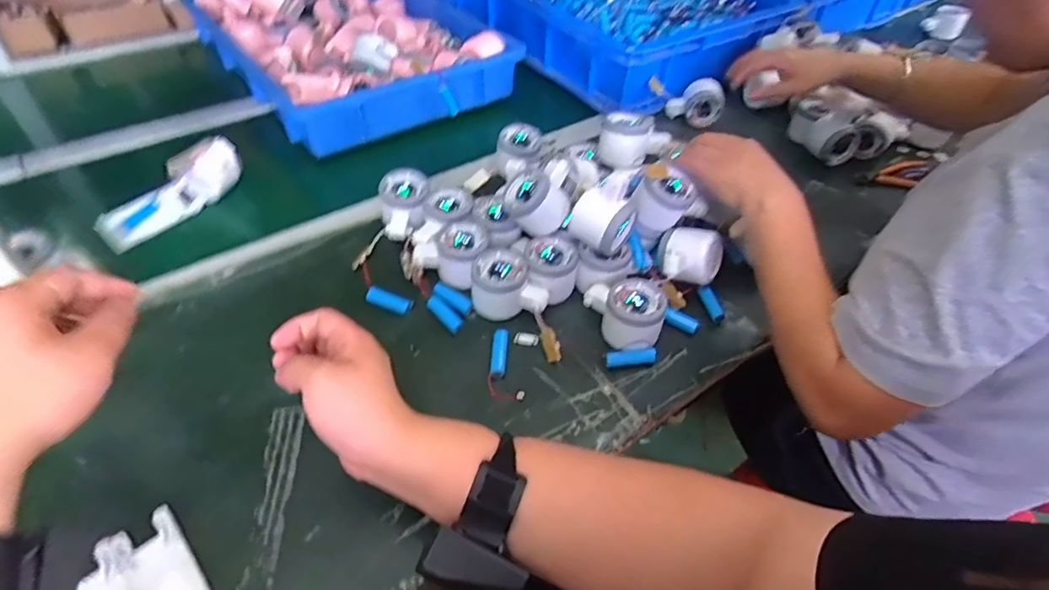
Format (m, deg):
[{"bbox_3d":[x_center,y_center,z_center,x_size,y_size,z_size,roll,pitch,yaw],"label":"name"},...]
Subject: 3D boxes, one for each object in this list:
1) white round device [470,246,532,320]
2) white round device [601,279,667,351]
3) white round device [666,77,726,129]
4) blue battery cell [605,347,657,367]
[{"bbox_3d":[-0.028,-0.013,0.590,0.061,0.048,0.064,-5,48,-9],"label":"white round device"},{"bbox_3d":[0.110,0.022,0.564,0.057,0.056,0.062,2,47,-2],"label":"white round device"},{"bbox_3d":[0.277,-0.311,0.884,0.079,0.055,0.053,23,50,17],"label":"white round device"},{"bbox_3d":[0.107,0.063,0.553,0.051,0.016,0.014,-3,47,-6],"label":"blue battery cell"}]

